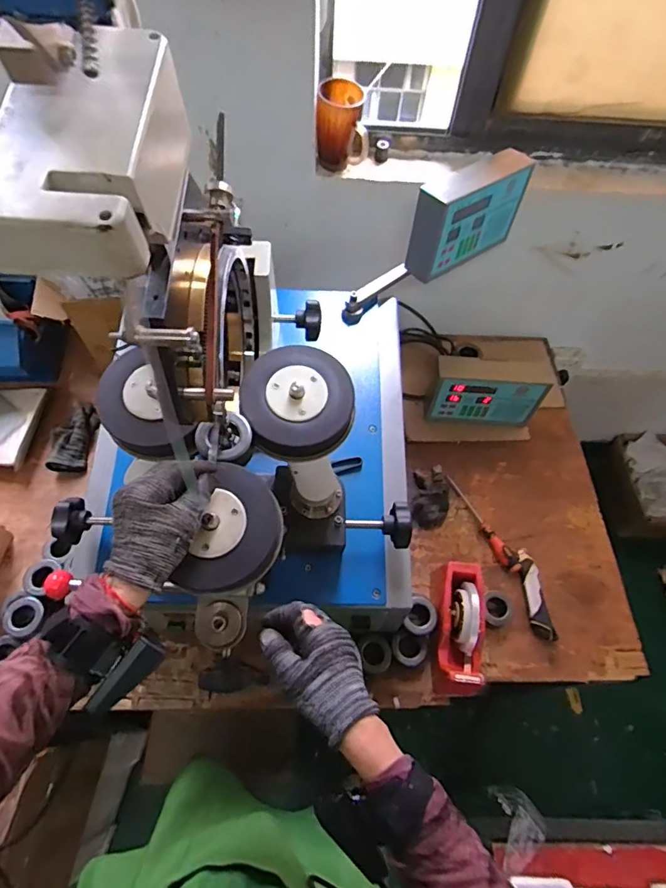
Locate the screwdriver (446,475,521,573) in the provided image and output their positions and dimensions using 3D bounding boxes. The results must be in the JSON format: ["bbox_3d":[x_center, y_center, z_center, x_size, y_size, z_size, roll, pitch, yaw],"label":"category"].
[{"bbox_3d":[0.298,0.150,0.946,0.032,0.025,0.221,-20,63,-14],"label":"screwdriver"}]

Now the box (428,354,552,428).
[{"bbox_3d":[0.320,-0.112,1.018,0.234,0.150,0.070,3,60,-1],"label":"box"}]

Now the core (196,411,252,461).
[{"bbox_3d":[-0.119,-0.009,0.524,0.059,0.023,0.051,-22,64,-15],"label":"core"}]

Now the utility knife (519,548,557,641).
[{"bbox_3d":[0.370,0.272,0.878,0.041,0.017,0.166,-3,60,-5],"label":"utility knife"}]

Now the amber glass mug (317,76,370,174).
[{"bbox_3d":[0.016,-0.553,0.834,0.088,0.116,0.080,-1,60,-4],"label":"amber glass mug"}]

